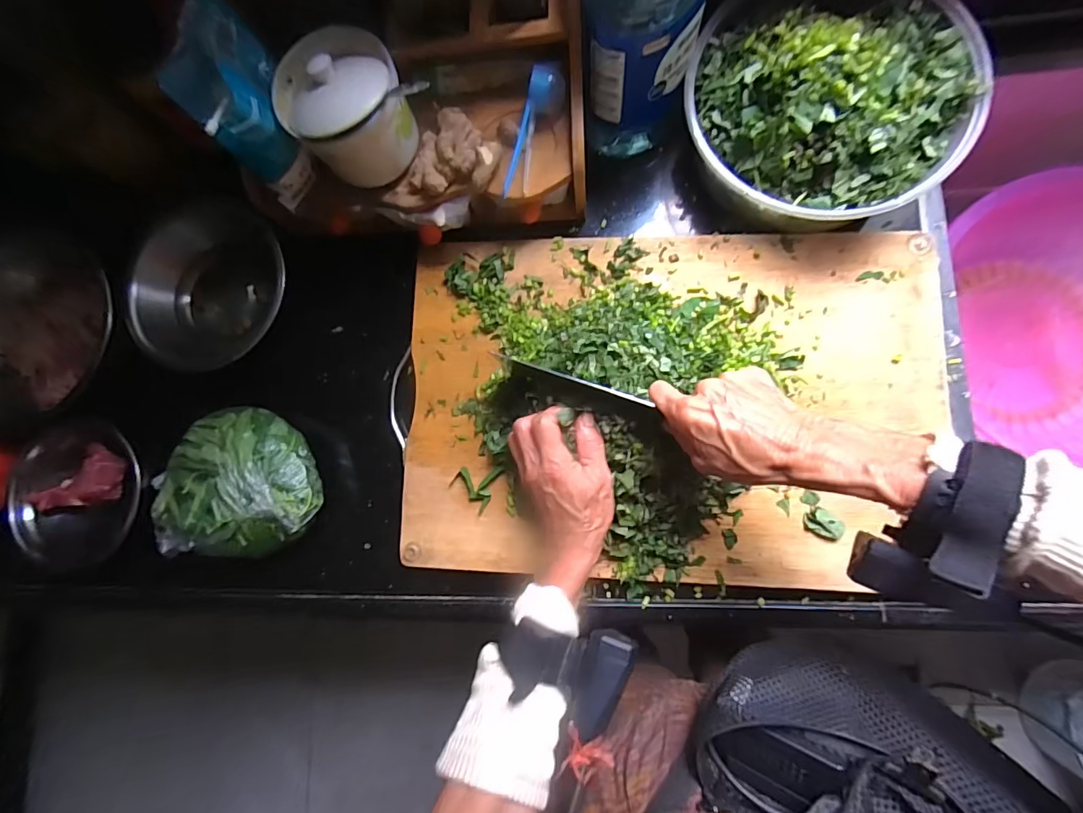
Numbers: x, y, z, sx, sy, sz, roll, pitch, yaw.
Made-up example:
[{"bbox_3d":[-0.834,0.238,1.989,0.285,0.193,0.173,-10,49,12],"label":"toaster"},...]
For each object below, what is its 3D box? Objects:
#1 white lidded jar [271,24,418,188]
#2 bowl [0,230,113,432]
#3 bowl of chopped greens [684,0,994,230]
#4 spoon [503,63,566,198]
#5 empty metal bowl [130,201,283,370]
[{"bbox_3d":[-0.163,-0.252,0.399,0.093,0.084,0.097,-1,83,6],"label":"white lidded jar"},{"bbox_3d":[-0.534,-0.088,0.521,0.181,0.070,0.183,-1,83,6],"label":"bowl"},{"bbox_3d":[0.248,-0.269,0.415,0.229,0.097,0.215,-1,83,6],"label":"bowl of chopped greens"},{"bbox_3d":[-0.010,-0.243,0.413,0.025,0.030,0.113,22,86,8],"label":"spoon"},{"bbox_3d":[-0.352,-0.128,0.510,0.148,0.045,0.172,37,88,9],"label":"empty metal bowl"}]

